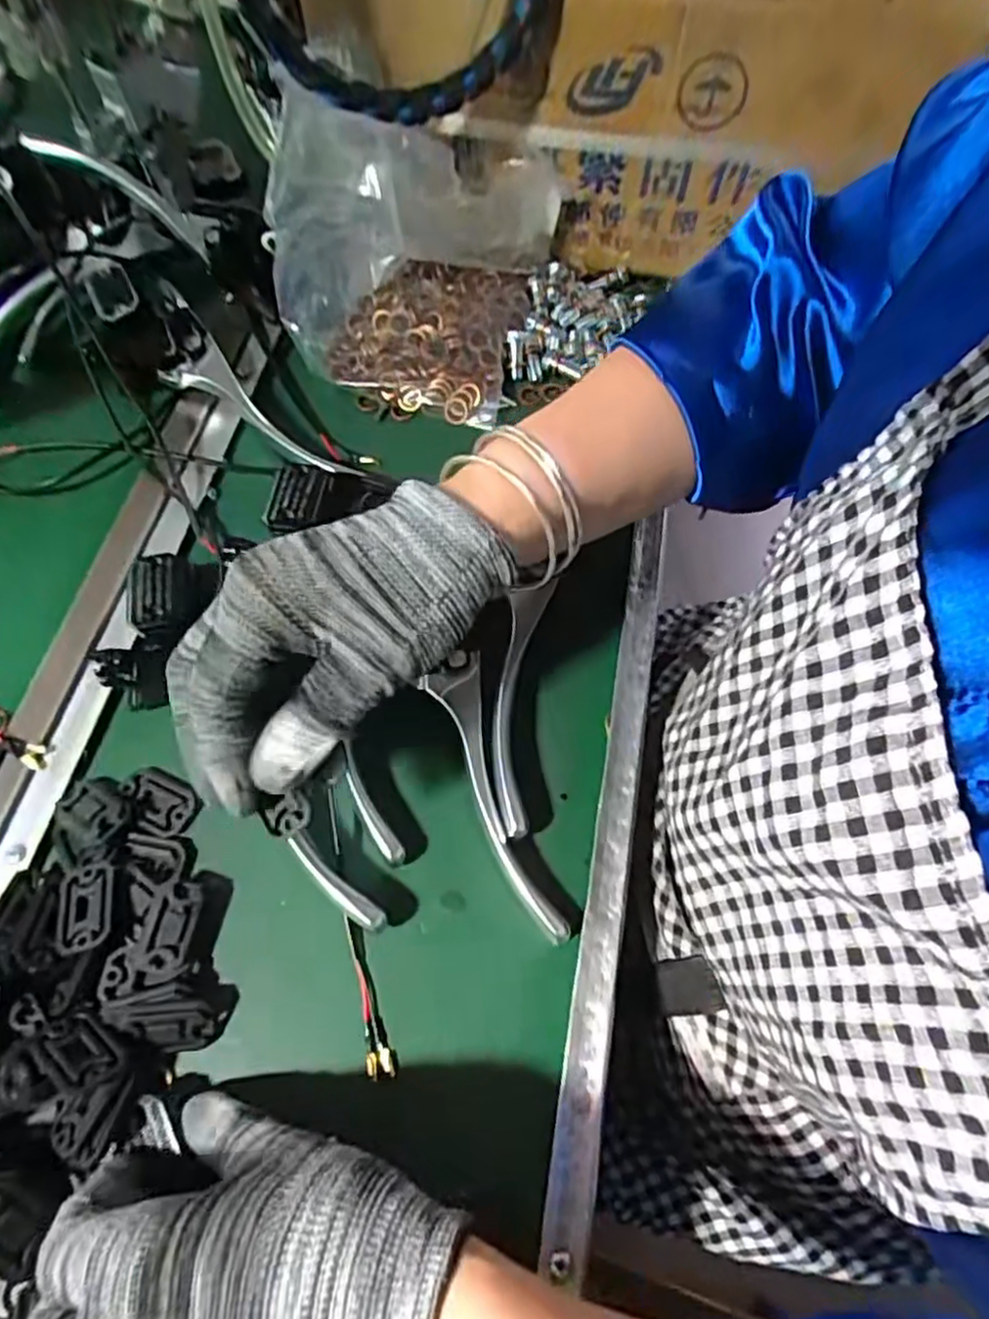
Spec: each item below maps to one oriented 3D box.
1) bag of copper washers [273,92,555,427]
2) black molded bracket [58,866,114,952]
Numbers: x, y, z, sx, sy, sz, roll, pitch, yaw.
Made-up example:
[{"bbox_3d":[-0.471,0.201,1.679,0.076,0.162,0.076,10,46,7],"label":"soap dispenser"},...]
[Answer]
[{"bbox_3d":[-0.050,-0.254,0.432,0.155,0.123,0.149,15,65,3],"label":"bag of copper washers"},{"bbox_3d":[-0.175,0.106,0.305,0.021,0.010,0.035,-12,64,-9],"label":"black molded bracket"}]

